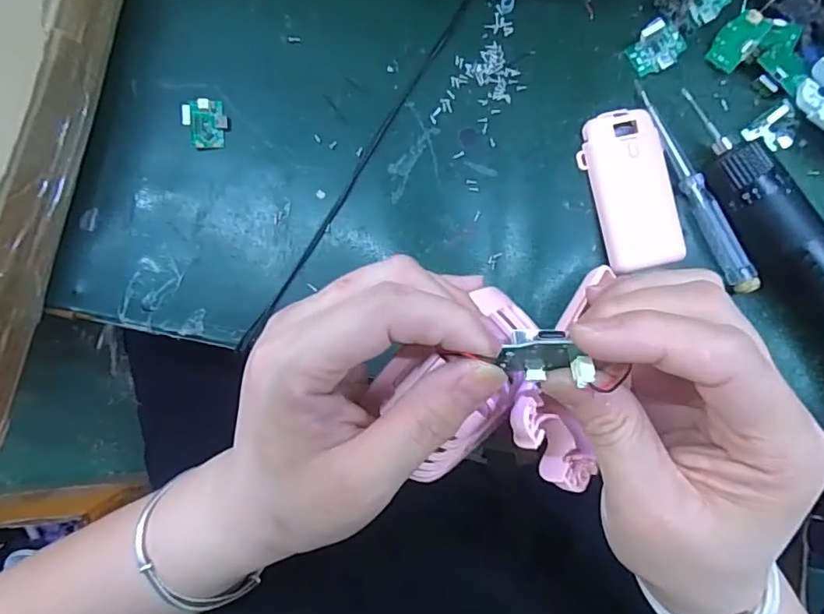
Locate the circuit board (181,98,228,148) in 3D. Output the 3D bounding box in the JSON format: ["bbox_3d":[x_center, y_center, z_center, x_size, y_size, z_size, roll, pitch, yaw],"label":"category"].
[{"bbox_3d":[-0.130,-0.116,0.334,0.026,0.008,0.030,-5,96,-30],"label":"circuit board"}]

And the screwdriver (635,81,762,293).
[{"bbox_3d":[0.168,-0.072,0.315,0.014,0.011,0.136,-25,86,1],"label":"screwdriver"}]

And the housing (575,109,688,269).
[{"bbox_3d":[0.130,-0.069,0.315,0.043,0.015,0.093,-14,87,2],"label":"housing"}]

